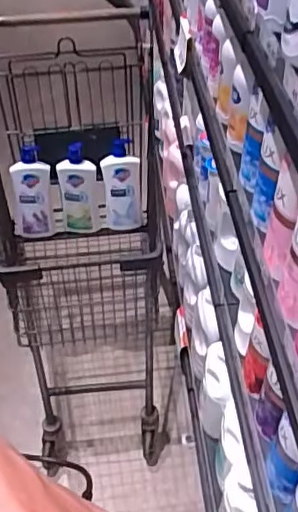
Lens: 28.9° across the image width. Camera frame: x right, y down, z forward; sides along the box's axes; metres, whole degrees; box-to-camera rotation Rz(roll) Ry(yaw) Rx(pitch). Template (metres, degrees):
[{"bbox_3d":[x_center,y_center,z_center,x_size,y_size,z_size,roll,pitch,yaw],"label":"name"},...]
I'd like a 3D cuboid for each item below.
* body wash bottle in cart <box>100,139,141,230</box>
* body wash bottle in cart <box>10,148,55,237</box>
[{"bbox_3d":[-0.072,-0.181,1.531,0.097,0.246,0.061,-3,44,-3],"label":"body wash bottle in cart"},{"bbox_3d":[-0.314,-0.164,1.542,0.111,0.245,0.079,-12,45,-12],"label":"body wash bottle in cart"}]

